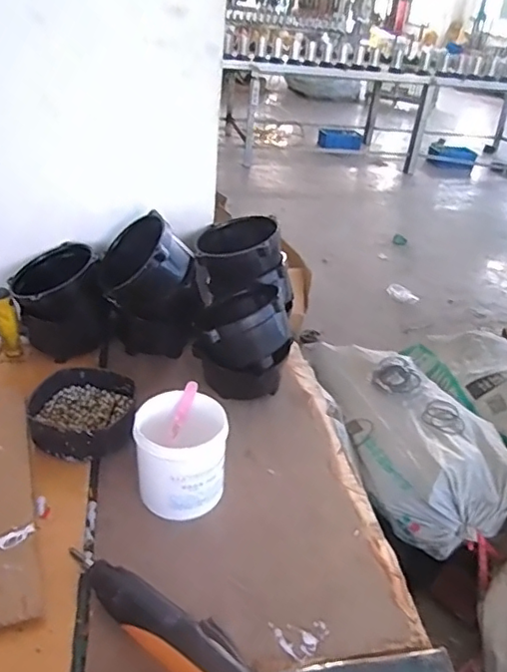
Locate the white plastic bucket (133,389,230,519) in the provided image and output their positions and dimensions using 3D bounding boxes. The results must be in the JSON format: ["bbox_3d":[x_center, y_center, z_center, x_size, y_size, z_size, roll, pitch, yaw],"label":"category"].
[{"bbox_3d":[-0.079,0.132,0.607,0.089,0.114,0.089,4,31,-3],"label":"white plastic bucket"}]

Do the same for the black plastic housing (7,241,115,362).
[{"bbox_3d":[-0.278,-0.047,0.818,0.129,0.135,0.115,-7,34,-20],"label":"black plastic housing"}]

